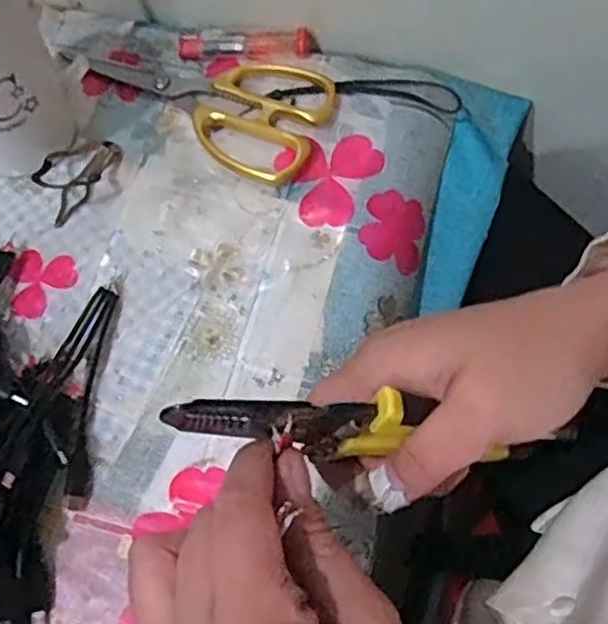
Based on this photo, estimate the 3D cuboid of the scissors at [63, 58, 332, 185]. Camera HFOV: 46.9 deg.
[{"bbox_3d":[-0.069,-0.140,0.442,0.172,0.011,0.081,24,71,11],"label":"scissors"}]

